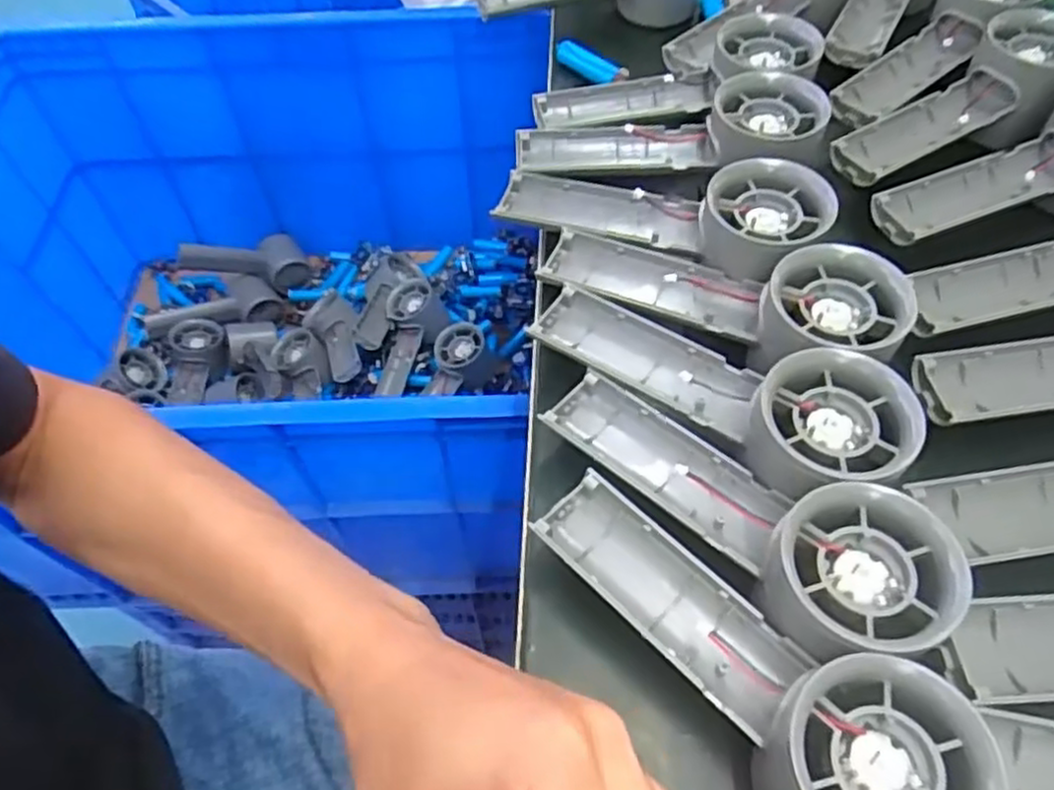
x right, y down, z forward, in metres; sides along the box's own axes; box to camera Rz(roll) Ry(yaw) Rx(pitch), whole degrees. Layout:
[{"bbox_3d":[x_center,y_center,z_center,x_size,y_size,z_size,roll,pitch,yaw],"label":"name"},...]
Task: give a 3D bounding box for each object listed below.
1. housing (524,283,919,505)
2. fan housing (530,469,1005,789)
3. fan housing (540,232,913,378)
[{"bbox_3d":[0.074,-0.005,0.305,0.157,0.030,0.056,24,59,34],"label":"housing"},{"bbox_3d":[0.066,0.080,0.238,0.054,0.032,0.155,-40,63,-22],"label":"fan housing"},{"bbox_3d":[0.084,-0.042,0.333,0.156,0.035,0.055,15,56,29],"label":"fan housing"}]

